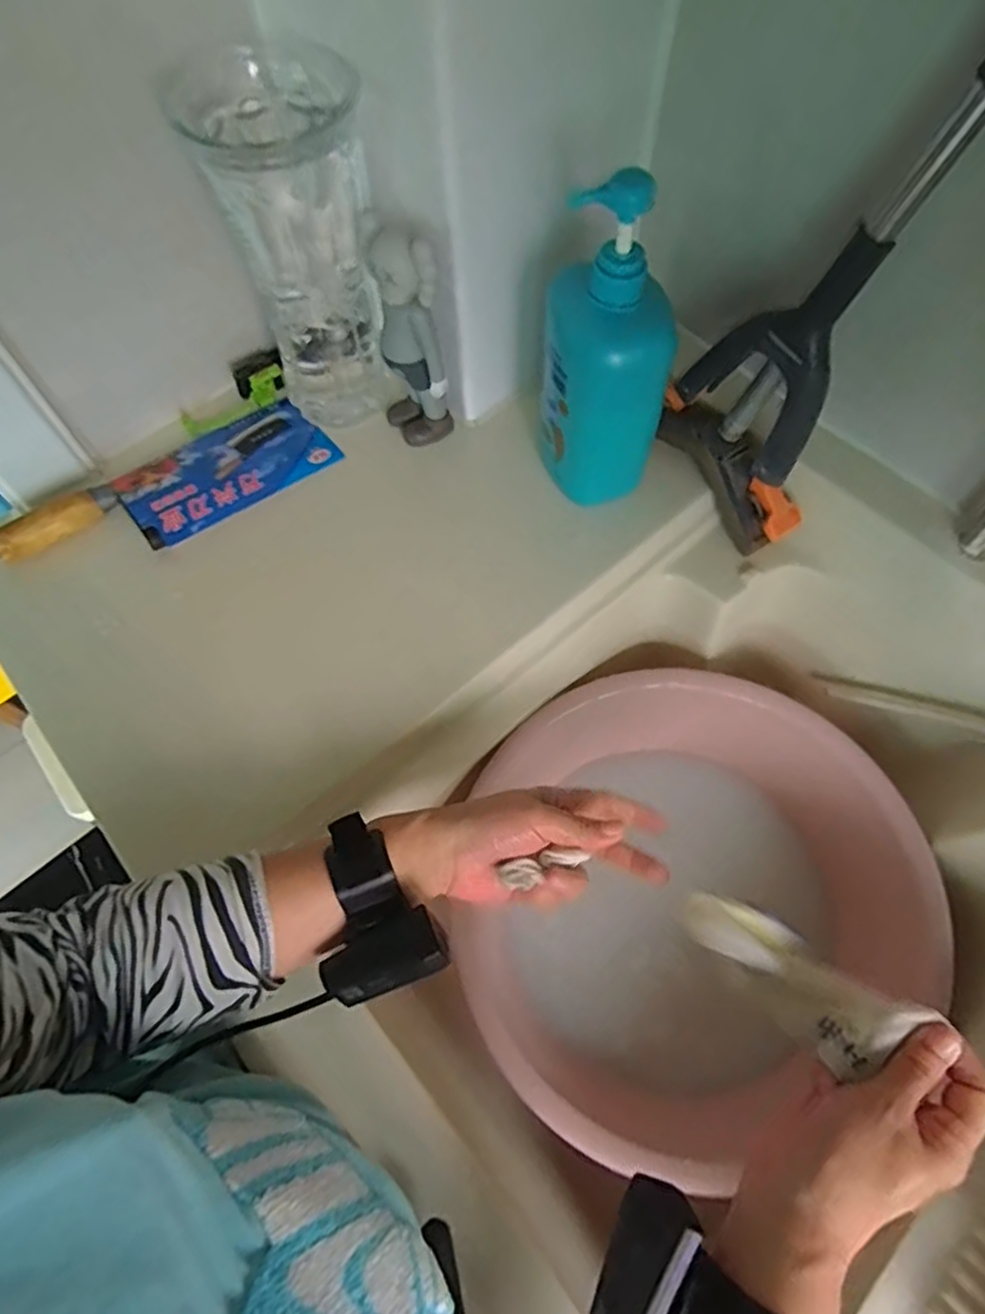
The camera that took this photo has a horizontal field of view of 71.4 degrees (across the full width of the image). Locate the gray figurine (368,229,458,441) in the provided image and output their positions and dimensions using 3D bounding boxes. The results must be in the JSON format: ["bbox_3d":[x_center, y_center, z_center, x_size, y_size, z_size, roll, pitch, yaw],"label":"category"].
[{"bbox_3d":[-0.067,-0.248,0.557,0.055,0.181,0.051,-17,64,-6],"label":"gray figurine"}]

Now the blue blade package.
[{"bbox_3d":[-0.237,-0.169,0.610,0.178,0.021,0.094,-34,68,-14],"label":"blue blade package"}]

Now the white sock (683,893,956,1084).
[{"bbox_3d":[0.164,0.180,0.386,0.117,0.039,0.048,33,68,33],"label":"white sock"}]

